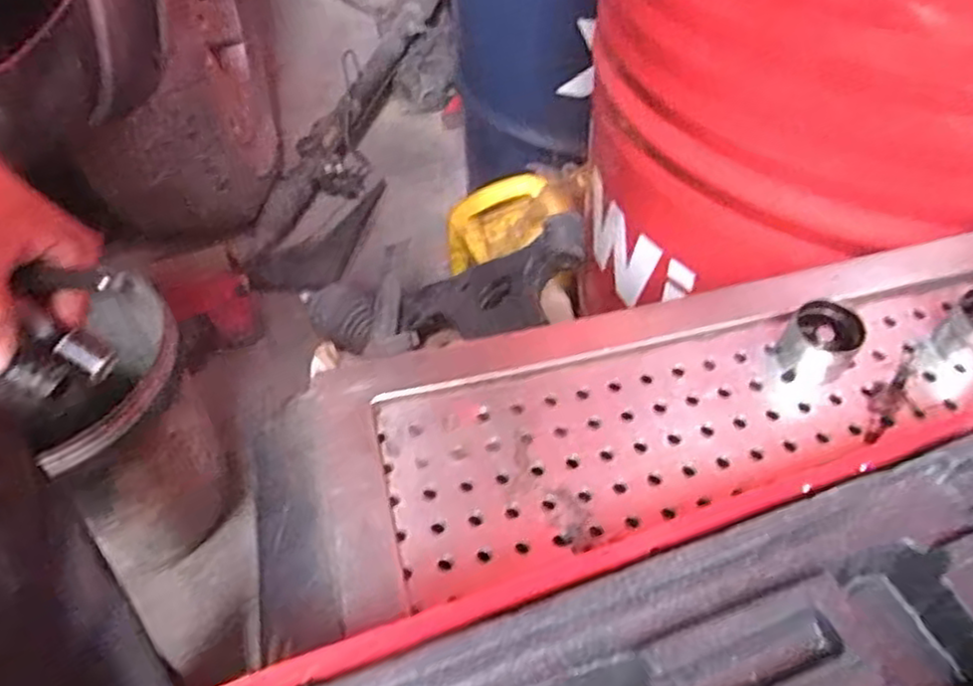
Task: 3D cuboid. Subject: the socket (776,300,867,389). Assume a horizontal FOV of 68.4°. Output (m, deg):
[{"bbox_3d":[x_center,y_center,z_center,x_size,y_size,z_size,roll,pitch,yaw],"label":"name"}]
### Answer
[{"bbox_3d":[0.155,0.002,0.336,0.032,0.024,0.030,-2,49,2],"label":"socket"}]

